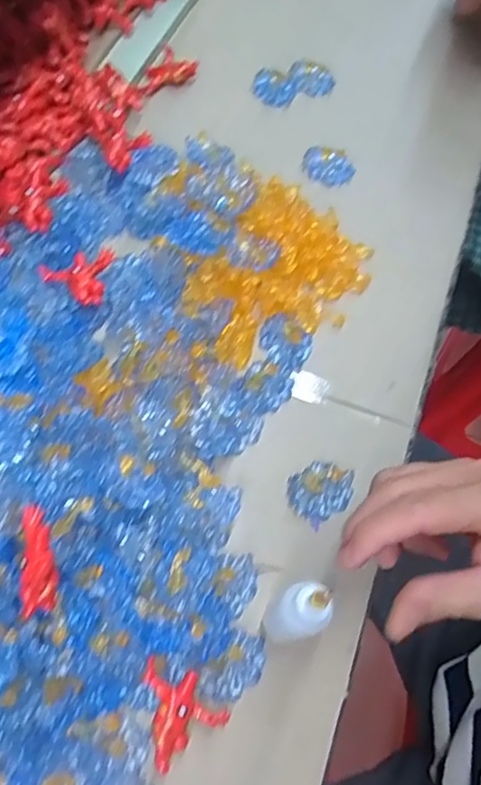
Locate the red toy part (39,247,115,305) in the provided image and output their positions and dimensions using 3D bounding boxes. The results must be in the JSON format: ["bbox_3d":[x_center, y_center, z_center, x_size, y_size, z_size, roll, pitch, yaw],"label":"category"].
[{"bbox_3d":[-0.102,-0.079,0.375,0.048,0.014,0.037,36,70,12],"label":"red toy part"}]

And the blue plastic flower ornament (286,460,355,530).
[{"bbox_3d":[0.047,0.056,0.339,0.038,0.010,0.031,-39,74,-17],"label":"blue plastic flower ornament"}]

